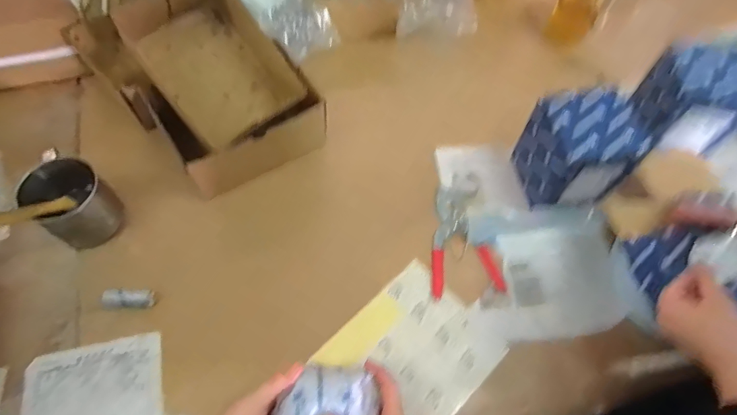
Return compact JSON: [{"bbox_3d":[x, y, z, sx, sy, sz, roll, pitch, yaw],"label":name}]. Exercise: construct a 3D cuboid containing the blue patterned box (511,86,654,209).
[{"bbox_3d":[0.275,-0.073,0.623,0.112,0.129,0.112,-6,62,-5],"label":"blue patterned box"}]

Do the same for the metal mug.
[{"bbox_3d":[-0.376,-0.008,0.591,0.101,0.085,0.086,40,68,18],"label":"metal mug"}]

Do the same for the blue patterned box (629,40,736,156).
[{"bbox_3d":[0.458,-0.151,0.670,0.108,0.133,0.109,5,62,1],"label":"blue patterned box"}]

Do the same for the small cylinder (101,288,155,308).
[{"bbox_3d":[-0.293,0.112,0.565,0.058,0.022,0.023,5,60,-22],"label":"small cylinder"}]

